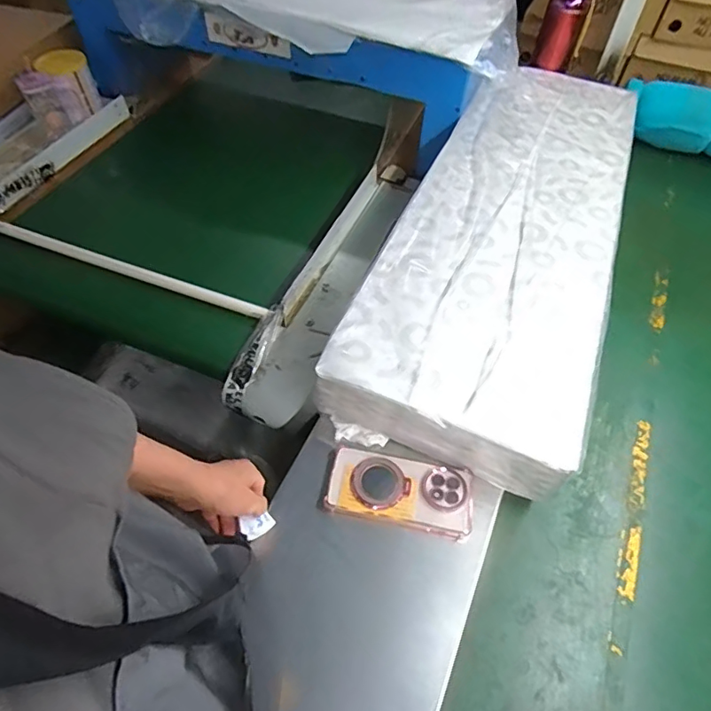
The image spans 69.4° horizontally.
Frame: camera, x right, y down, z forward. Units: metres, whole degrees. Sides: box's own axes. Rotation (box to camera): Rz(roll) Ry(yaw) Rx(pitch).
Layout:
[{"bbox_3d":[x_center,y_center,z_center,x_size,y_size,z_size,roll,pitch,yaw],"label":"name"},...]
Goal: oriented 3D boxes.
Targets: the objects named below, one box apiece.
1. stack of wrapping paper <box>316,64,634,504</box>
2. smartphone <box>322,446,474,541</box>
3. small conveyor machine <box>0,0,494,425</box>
[{"bbox_3d":[0.248,-0.210,0.814,0.295,0.096,0.840,20,53,11],"label":"stack of wrapping paper"},{"bbox_3d":[0.051,0.150,0.576,0.160,0.017,0.076,10,52,4],"label":"smartphone"},{"bbox_3d":[-0.208,-0.441,0.991,0.776,0.358,0.967,21,53,12],"label":"small conveyor machine"}]

